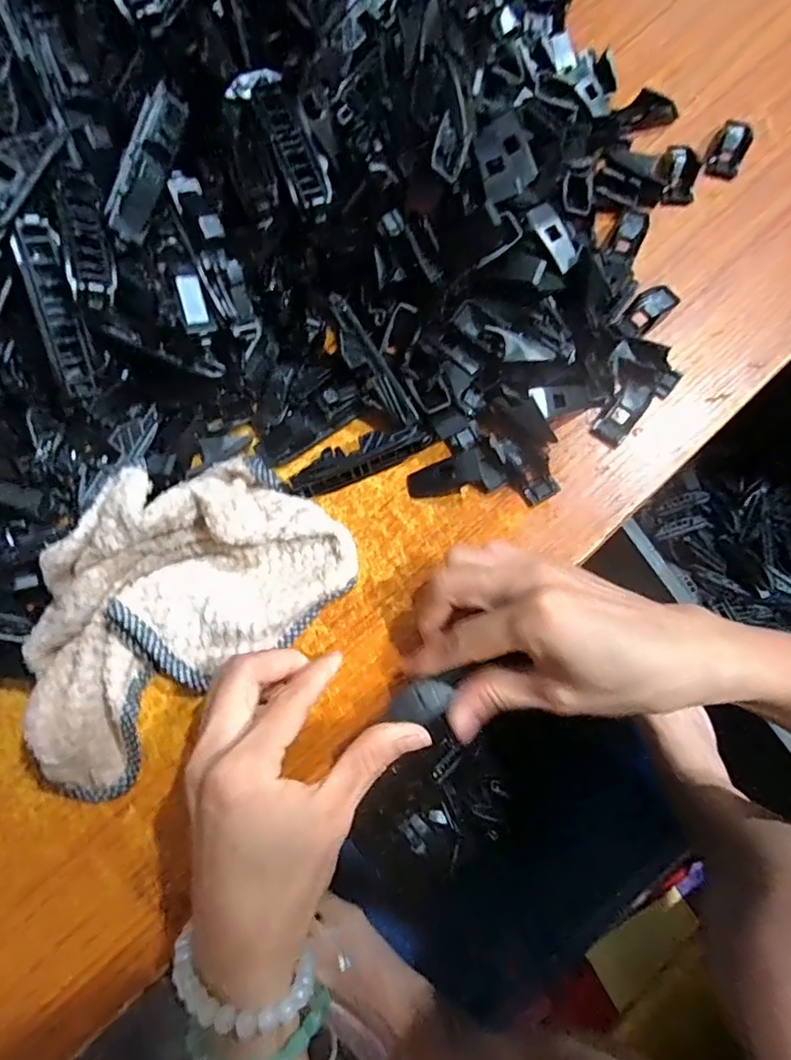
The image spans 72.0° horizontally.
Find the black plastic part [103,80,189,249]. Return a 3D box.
[{"bbox_3d":[-0.115,-0.171,0.253,0.018,0.016,0.075,19,78,4],"label":"black plastic part"}]

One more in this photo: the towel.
[{"bbox_3d":[-0.114,0.037,0.267,0.183,0.050,0.106,-40,80,-8],"label":"towel"}]

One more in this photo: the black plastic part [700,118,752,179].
[{"bbox_3d":[0.212,-0.244,0.347,0.022,0.007,0.040,26,79,6],"label":"black plastic part"}]

